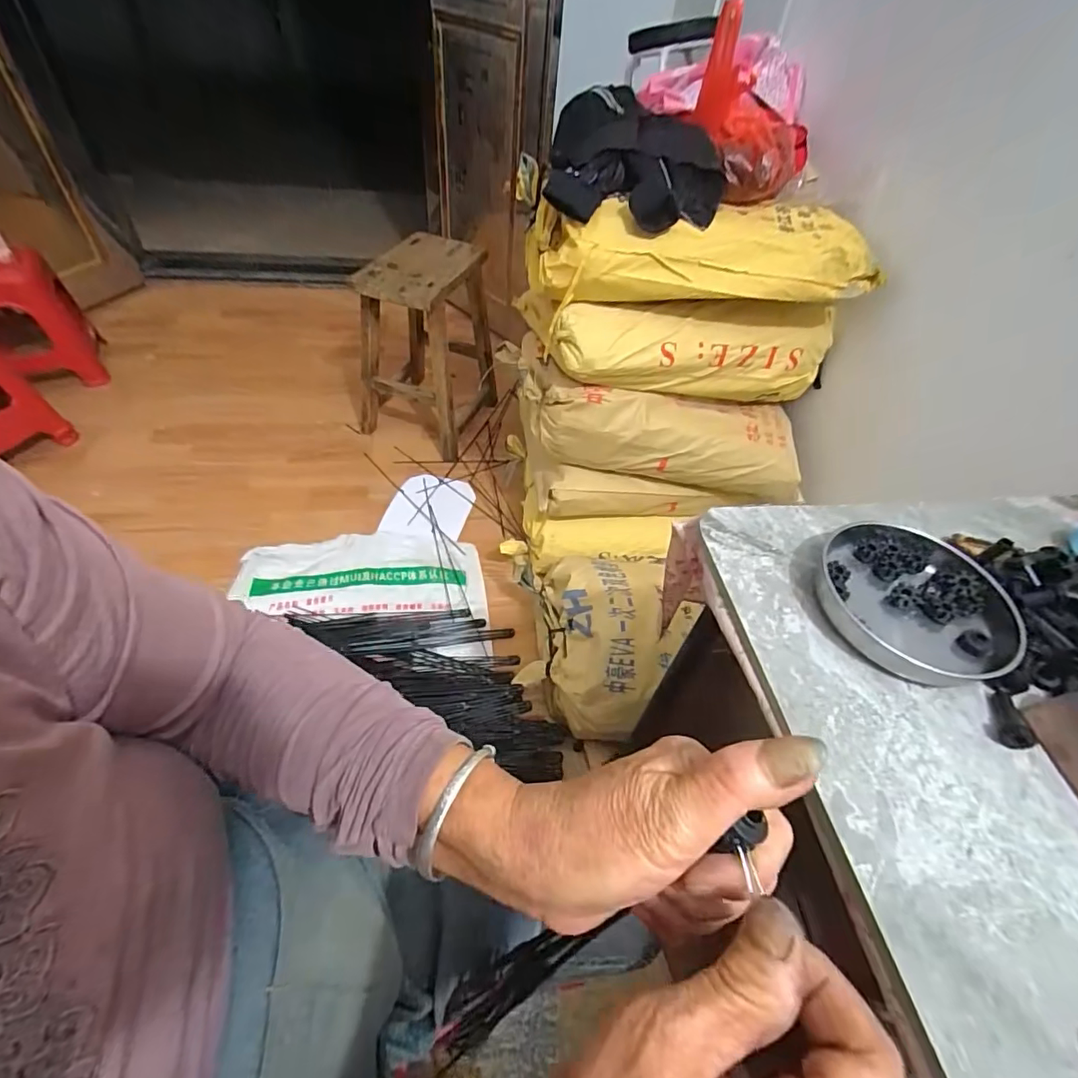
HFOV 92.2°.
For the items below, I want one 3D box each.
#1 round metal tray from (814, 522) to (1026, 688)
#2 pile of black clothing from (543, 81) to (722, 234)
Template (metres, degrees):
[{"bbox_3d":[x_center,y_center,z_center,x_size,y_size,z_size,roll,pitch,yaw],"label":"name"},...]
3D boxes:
[{"bbox_3d":[0.292,0.045,0.402,0.138,0.025,0.140,3,48,-4],"label":"round metal tray"},{"bbox_3d":[0.174,-0.675,0.921,0.301,0.131,0.264,8,48,1],"label":"pile of black clothing"}]

